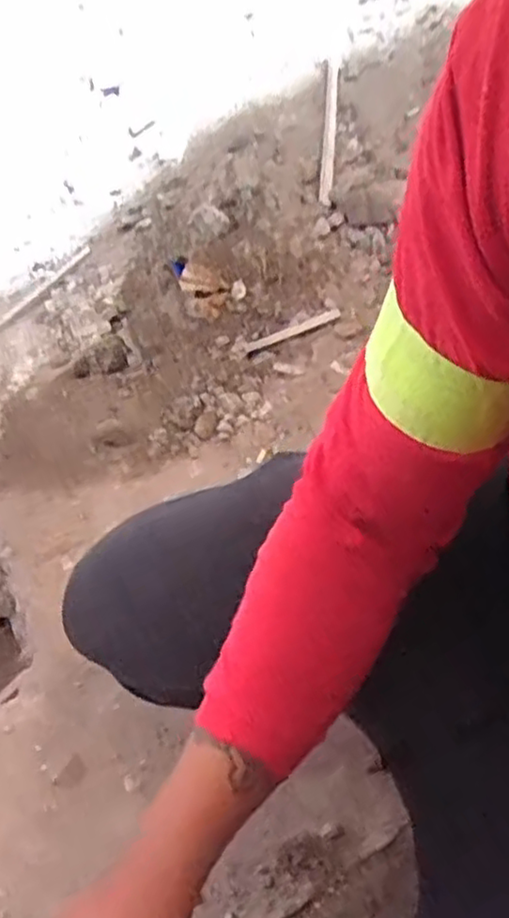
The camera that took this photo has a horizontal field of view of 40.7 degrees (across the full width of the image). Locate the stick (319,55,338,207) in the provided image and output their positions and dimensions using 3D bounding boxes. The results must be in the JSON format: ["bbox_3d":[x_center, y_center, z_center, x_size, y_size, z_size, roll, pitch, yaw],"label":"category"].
[{"bbox_3d":[0.128,-0.557,1.155,0.020,0.022,0.284,3,78,7],"label":"stick"}]

